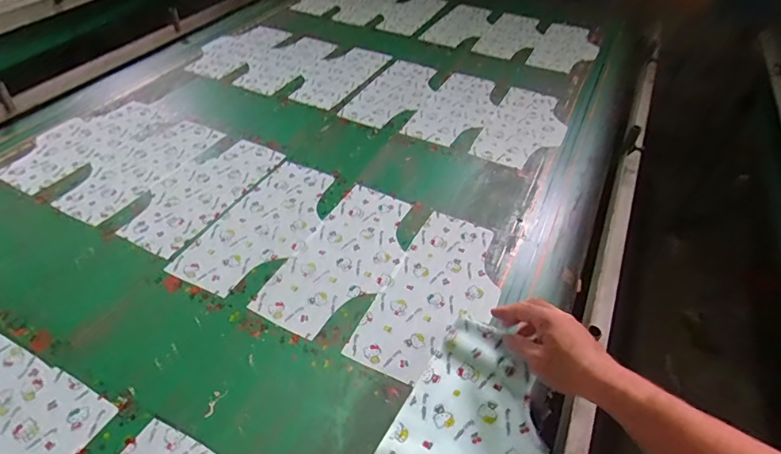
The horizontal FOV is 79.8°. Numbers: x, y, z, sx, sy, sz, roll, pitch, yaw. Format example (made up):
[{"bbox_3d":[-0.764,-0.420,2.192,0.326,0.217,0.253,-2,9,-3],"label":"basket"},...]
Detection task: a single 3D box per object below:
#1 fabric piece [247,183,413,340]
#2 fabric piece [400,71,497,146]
[{"bbox_3d":[-0.070,0.045,0.774,0.157,0.005,0.324,19,45,18],"label":"fabric piece"},{"bbox_3d":[0.167,-0.294,1.130,0.160,0.009,0.336,17,44,18],"label":"fabric piece"}]

